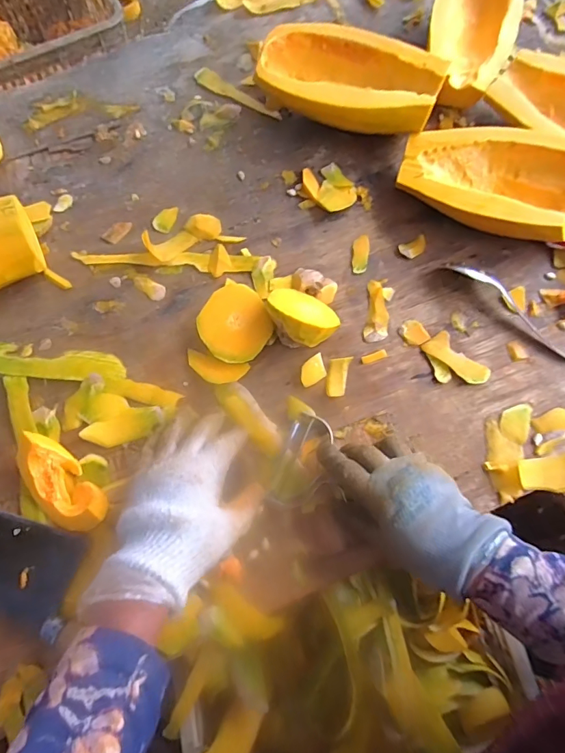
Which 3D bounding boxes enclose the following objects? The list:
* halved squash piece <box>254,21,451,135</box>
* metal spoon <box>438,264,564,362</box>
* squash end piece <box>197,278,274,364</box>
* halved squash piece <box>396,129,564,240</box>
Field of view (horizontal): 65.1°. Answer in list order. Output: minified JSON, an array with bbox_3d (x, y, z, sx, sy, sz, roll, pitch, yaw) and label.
[{"bbox_3d":[0.074,-0.351,0.544,0.216,0.065,0.119,22,70,9],"label":"halved squash piece"},{"bbox_3d":[0.244,-0.076,0.479,0.163,0.028,0.018,40,74,14],"label":"metal spoon"},{"bbox_3d":[-0.051,-0.055,0.473,0.074,0.027,0.076,0,68,1],"label":"squash end piece"},{"bbox_3d":[0.233,-0.217,0.510,0.192,0.066,0.130,17,70,7],"label":"halved squash piece"}]

